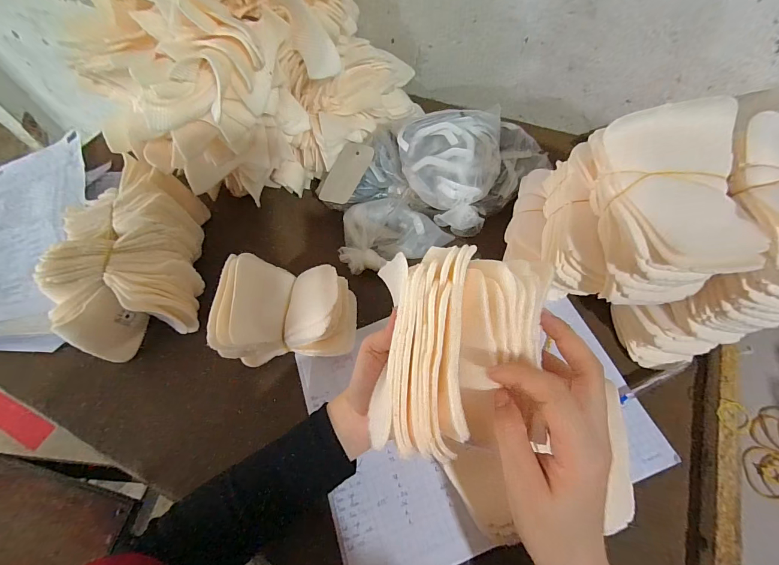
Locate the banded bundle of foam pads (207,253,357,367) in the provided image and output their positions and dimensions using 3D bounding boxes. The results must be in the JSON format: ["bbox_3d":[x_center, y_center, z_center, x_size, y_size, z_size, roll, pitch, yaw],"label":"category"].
[{"bbox_3d":[-0.116,0.036,0.398,0.142,0.086,0.118,3,62,5],"label":"banded bundle of foam pads"}]

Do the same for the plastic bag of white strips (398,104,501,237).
[{"bbox_3d":[0.080,-0.172,0.492,0.144,0.069,0.180,12,69,8],"label":"plastic bag of white strips"}]

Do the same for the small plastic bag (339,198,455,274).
[{"bbox_3d":[0.006,-0.069,0.475,0.153,0.039,0.093,-9,61,-2],"label":"small plastic bag"}]

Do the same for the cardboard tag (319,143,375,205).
[{"bbox_3d":[-0.064,-0.161,0.509,0.050,0.006,0.102,22,77,13],"label":"cardboard tag"}]

